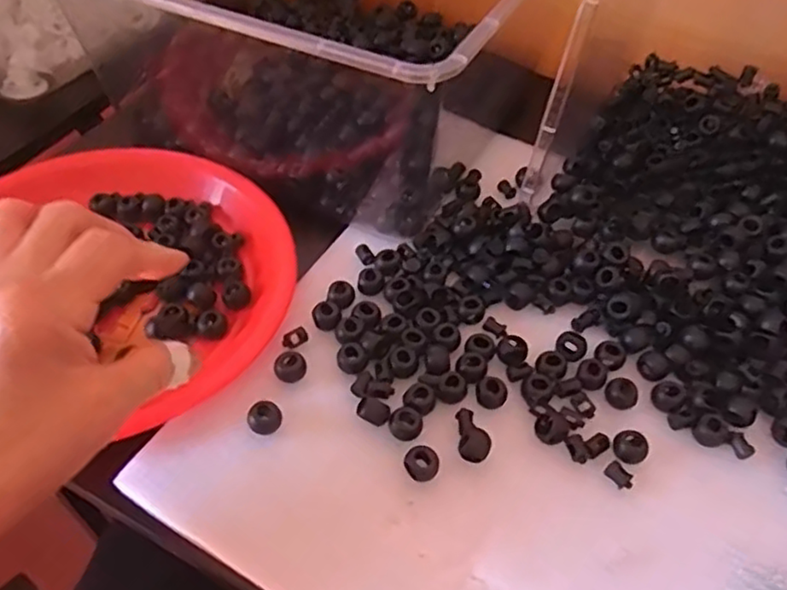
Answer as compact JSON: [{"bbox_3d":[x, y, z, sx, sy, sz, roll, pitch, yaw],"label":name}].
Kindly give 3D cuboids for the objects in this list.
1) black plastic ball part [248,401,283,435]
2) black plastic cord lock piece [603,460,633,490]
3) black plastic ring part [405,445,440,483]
[{"bbox_3d":[-0.067,0.065,0.349,0.017,0.010,0.016,1,55,-1],"label":"black plastic ball part"},{"bbox_3d":[0.115,0.092,0.338,0.009,0.004,0.014,-38,64,-24],"label":"black plastic cord lock piece"},{"bbox_3d":[0.015,0.086,0.339,0.017,0.008,0.016,1,55,-1],"label":"black plastic ring part"}]

